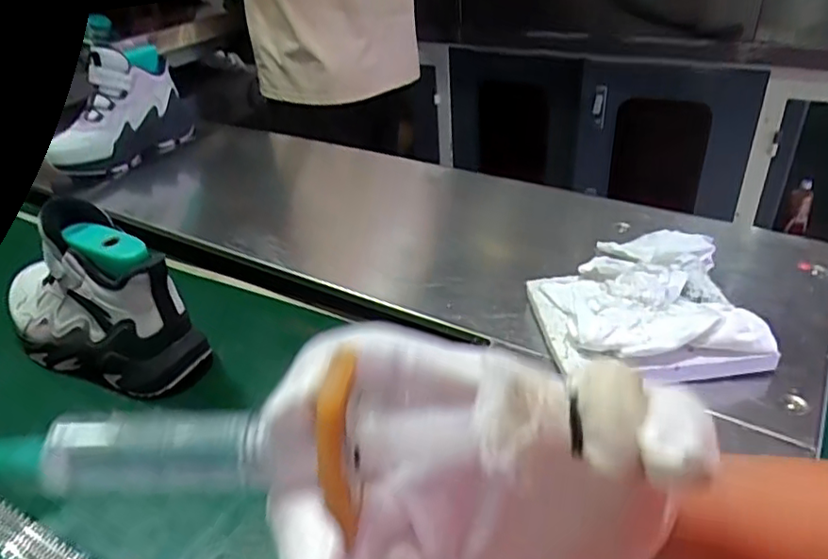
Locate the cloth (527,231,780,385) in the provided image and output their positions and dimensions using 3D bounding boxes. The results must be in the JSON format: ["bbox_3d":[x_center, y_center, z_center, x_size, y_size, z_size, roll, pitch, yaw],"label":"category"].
[{"bbox_3d":[0.190,0.004,0.527,0.170,0.039,0.211,0,36,6],"label":"cloth"}]

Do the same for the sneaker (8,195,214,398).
[{"bbox_3d":[-0.288,0.013,0.539,0.221,0.135,0.081,16,41,25],"label":"sneaker"}]

